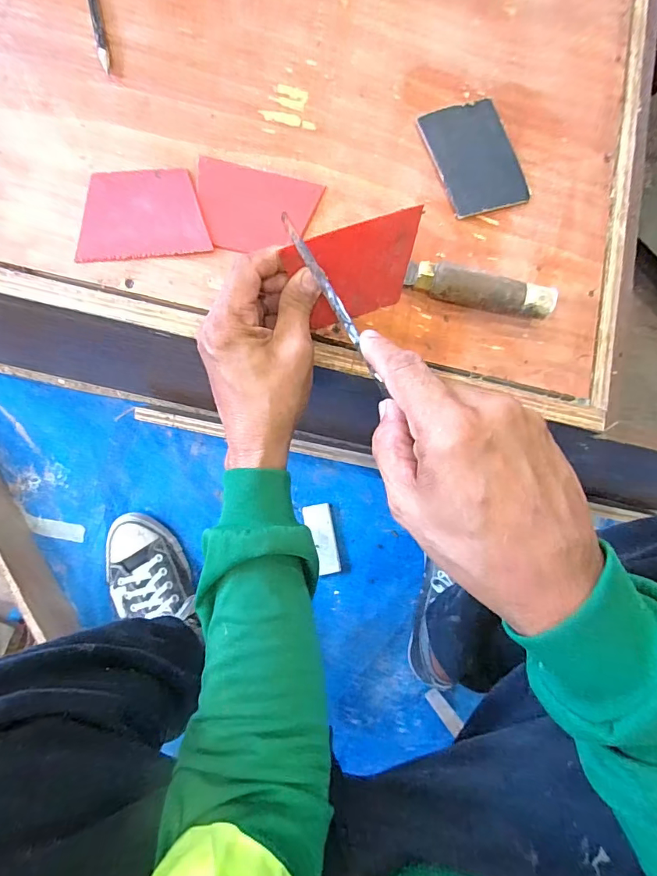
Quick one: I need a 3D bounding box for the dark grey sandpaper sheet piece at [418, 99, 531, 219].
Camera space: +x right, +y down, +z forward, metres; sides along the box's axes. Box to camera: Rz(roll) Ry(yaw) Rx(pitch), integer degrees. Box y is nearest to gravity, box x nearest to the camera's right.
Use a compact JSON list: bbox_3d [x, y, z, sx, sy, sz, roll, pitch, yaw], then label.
[{"bbox_3d":[0.136,-0.259,0.413,0.077,0.005,0.107,-18,84,-8],"label":"dark grey sandpaper sheet piece"}]

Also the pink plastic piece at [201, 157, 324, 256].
[{"bbox_3d":[-0.064,-0.199,0.389,0.103,0.004,0.079,10,80,-7],"label":"pink plastic piece"}]

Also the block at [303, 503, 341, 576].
[{"bbox_3d":[-0.008,0.153,0.675,0.041,0.020,0.105,-12,83,-7],"label":"block"}]

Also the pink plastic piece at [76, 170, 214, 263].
[{"bbox_3d":[-0.158,-0.190,0.377,0.103,0.005,0.080,-8,82,-3],"label":"pink plastic piece"}]

